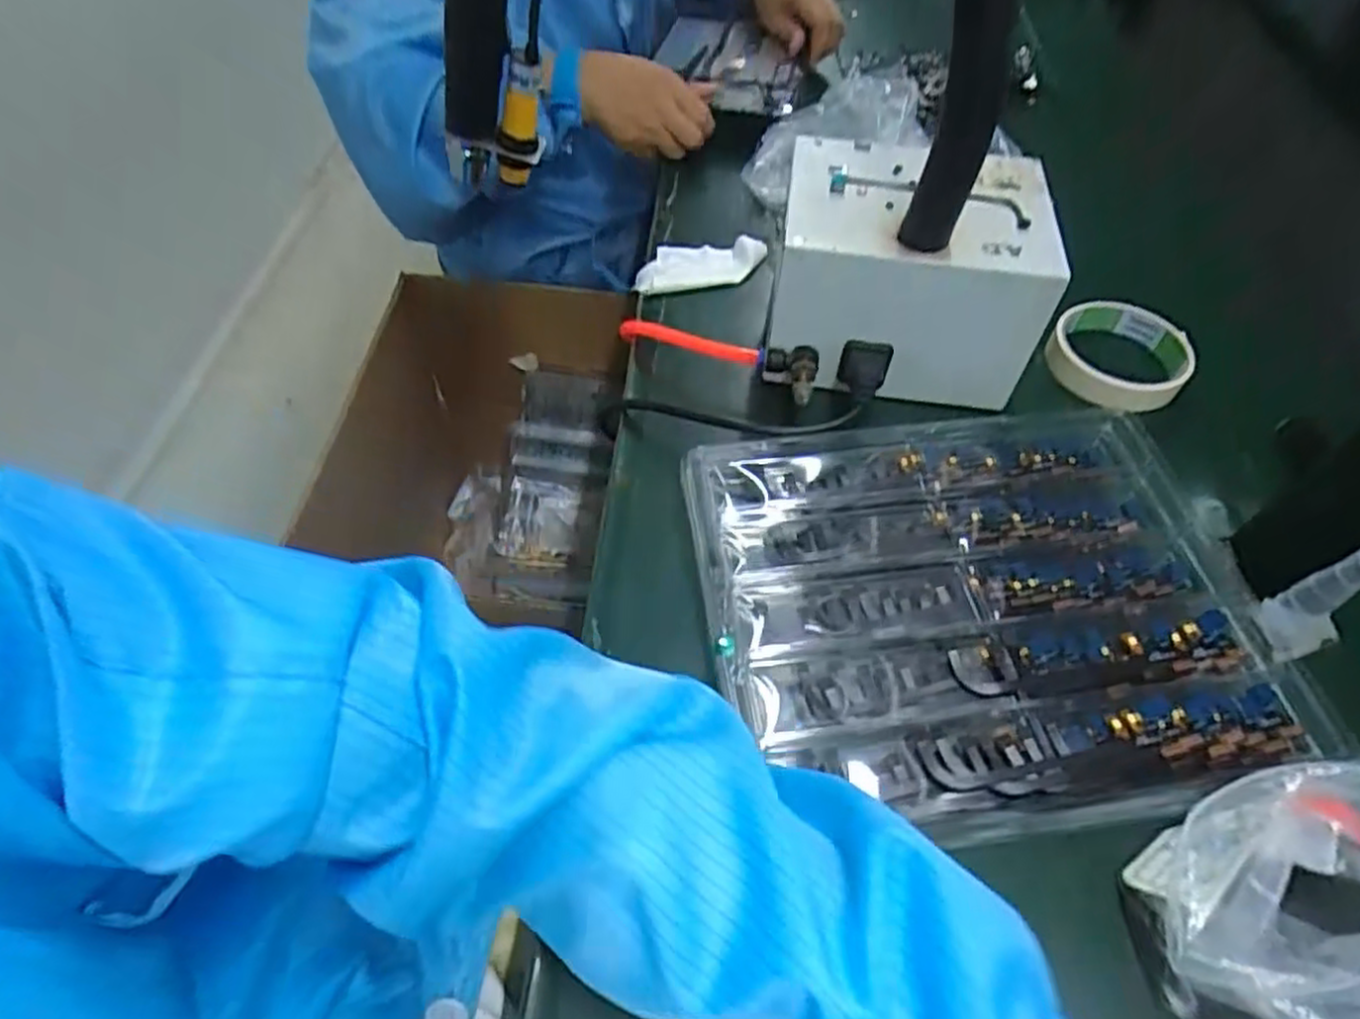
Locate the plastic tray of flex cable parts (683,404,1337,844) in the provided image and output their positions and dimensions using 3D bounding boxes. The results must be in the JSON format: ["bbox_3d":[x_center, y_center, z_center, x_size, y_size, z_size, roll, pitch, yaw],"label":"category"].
[{"bbox_3d":[0.156,0.043,0.387,0.280,0.019,0.222,-6,54,-8],"label":"plastic tray of flex cable parts"}]

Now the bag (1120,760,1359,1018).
[{"bbox_3d":[0.232,0.147,0.281,0.125,0.059,0.085,-10,53,-12],"label":"bag"}]

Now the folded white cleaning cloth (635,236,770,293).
[{"bbox_3d":[0.016,-0.184,0.571,0.101,0.018,0.047,-11,55,-12],"label":"folded white cleaning cloth"}]

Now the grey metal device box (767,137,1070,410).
[{"bbox_3d":[0.142,-0.157,0.485,0.160,0.097,0.125,10,51,4],"label":"grey metal device box"}]

